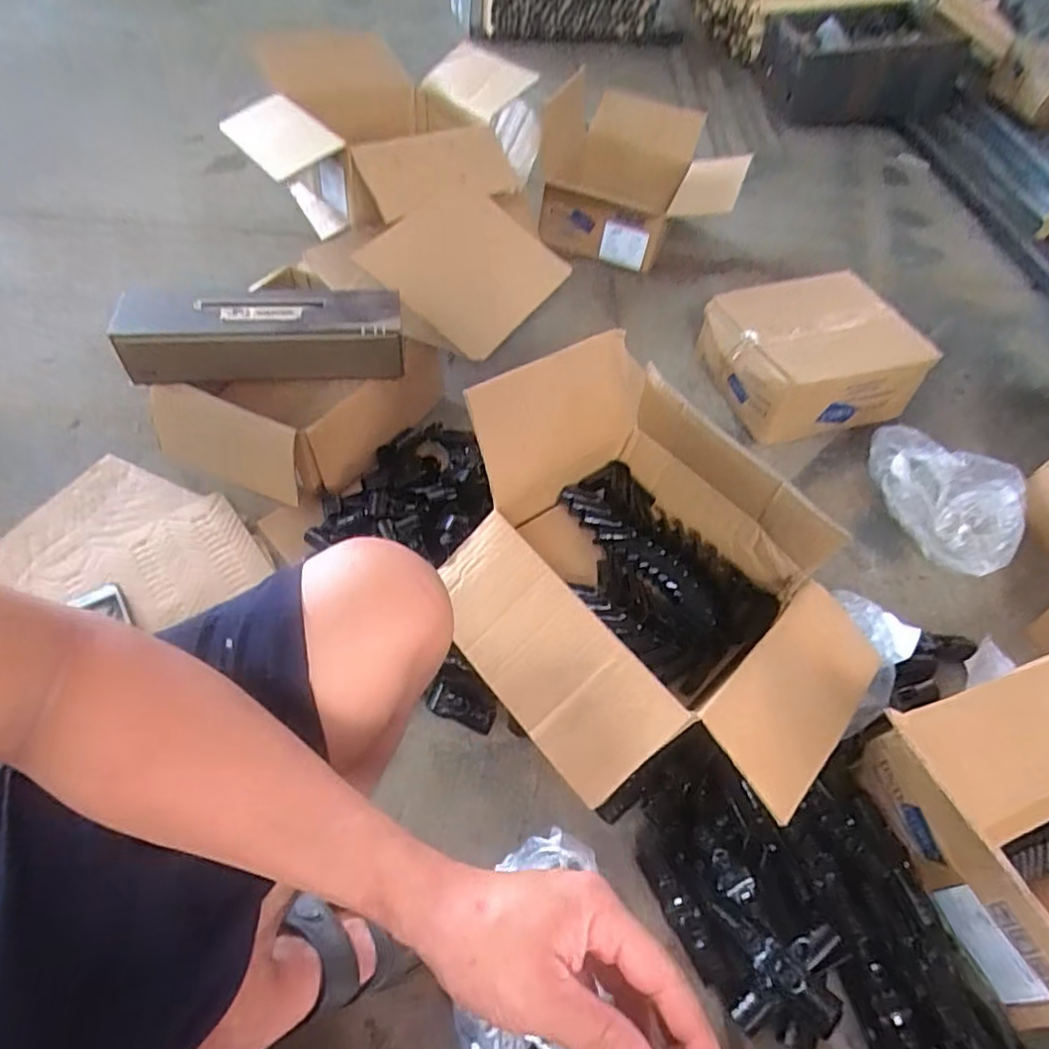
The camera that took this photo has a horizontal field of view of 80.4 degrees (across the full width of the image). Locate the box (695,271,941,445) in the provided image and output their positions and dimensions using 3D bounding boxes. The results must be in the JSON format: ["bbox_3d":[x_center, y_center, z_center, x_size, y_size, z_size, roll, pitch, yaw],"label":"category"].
[{"bbox_3d":[0.533,-0.320,1.179,0.346,0.144,0.306,-12,55,-15],"label":"box"}]

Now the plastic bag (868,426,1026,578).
[{"bbox_3d":[0.656,-0.047,0.993,0.158,0.107,0.272,-25,59,-23],"label":"plastic bag"}]

